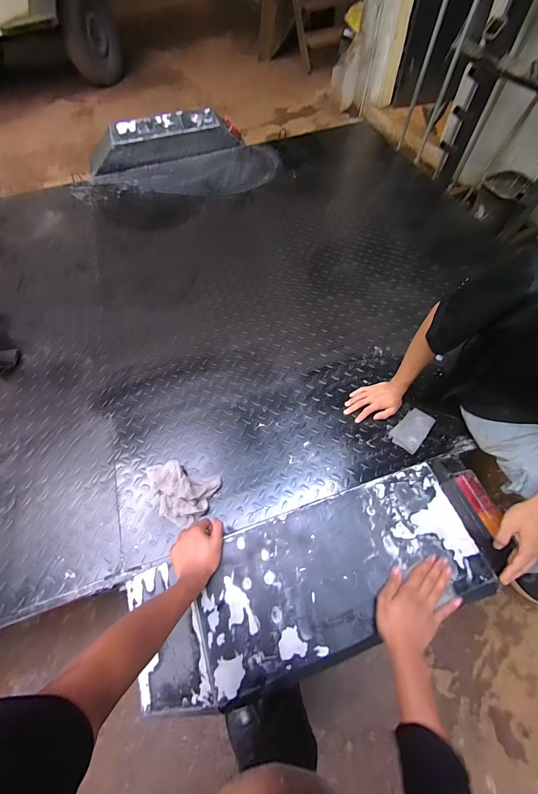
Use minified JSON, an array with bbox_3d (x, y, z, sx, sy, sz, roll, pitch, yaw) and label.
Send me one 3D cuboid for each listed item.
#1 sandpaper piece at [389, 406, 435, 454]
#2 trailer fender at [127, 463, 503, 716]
[{"bbox_3d":[0.384,0.086,0.781,0.074,0.015,0.124,37,69,20],"label":"sandpaper piece"},{"bbox_3d":[0.106,0.350,0.586,0.763,0.099,0.246,-22,62,-9],"label":"trailer fender"}]

